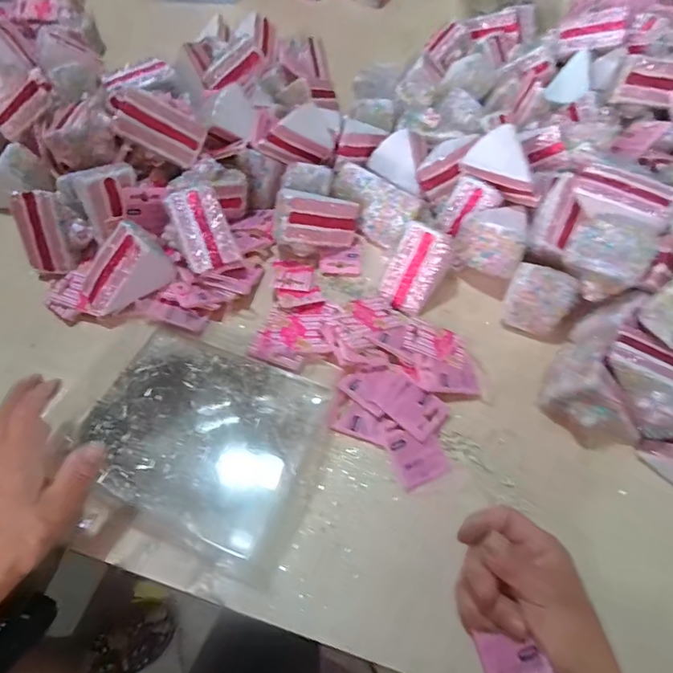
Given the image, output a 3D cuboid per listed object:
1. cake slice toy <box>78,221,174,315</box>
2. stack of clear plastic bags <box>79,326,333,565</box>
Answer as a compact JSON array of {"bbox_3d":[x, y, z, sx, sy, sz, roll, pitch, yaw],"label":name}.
[{"bbox_3d":[-0.222,-0.069,0.497,0.096,0.062,0.060,-34,62,-21],"label":"cake slice toy"},{"bbox_3d":[-0.122,0.082,0.437,0.198,0.020,0.161,20,57,13],"label":"stack of clear plastic bags"}]

